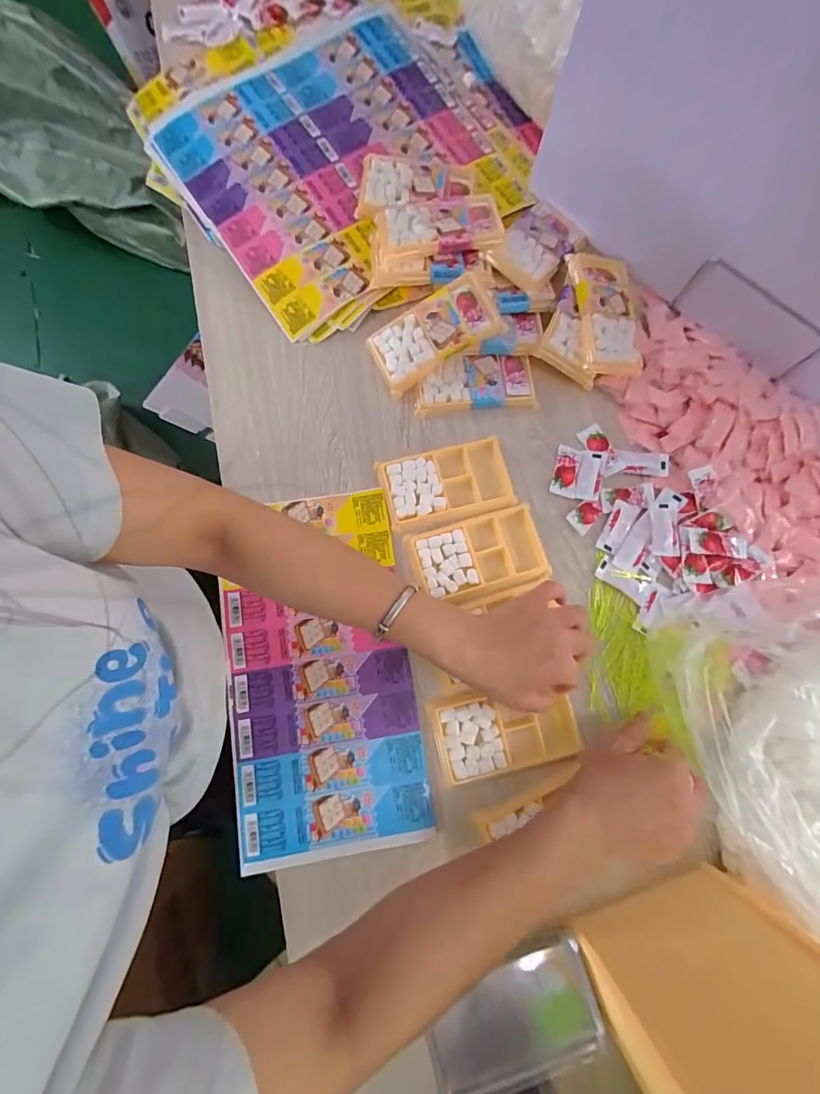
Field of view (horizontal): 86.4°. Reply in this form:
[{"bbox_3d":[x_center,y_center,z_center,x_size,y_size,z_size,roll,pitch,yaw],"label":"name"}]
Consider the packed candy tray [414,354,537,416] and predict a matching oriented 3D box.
[{"bbox_3d":[0.071,-0.180,0.476,0.130,0.017,0.060,-6,78,-3],"label":"packed candy tray"}]

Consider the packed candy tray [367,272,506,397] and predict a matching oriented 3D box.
[{"bbox_3d":[0.025,-0.227,0.463,0.135,0.021,0.068,-27,79,8],"label":"packed candy tray"}]

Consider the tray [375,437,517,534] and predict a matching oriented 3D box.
[{"bbox_3d":[0.039,-0.064,0.452,0.132,0.011,0.079,-12,78,-4],"label":"tray"}]

